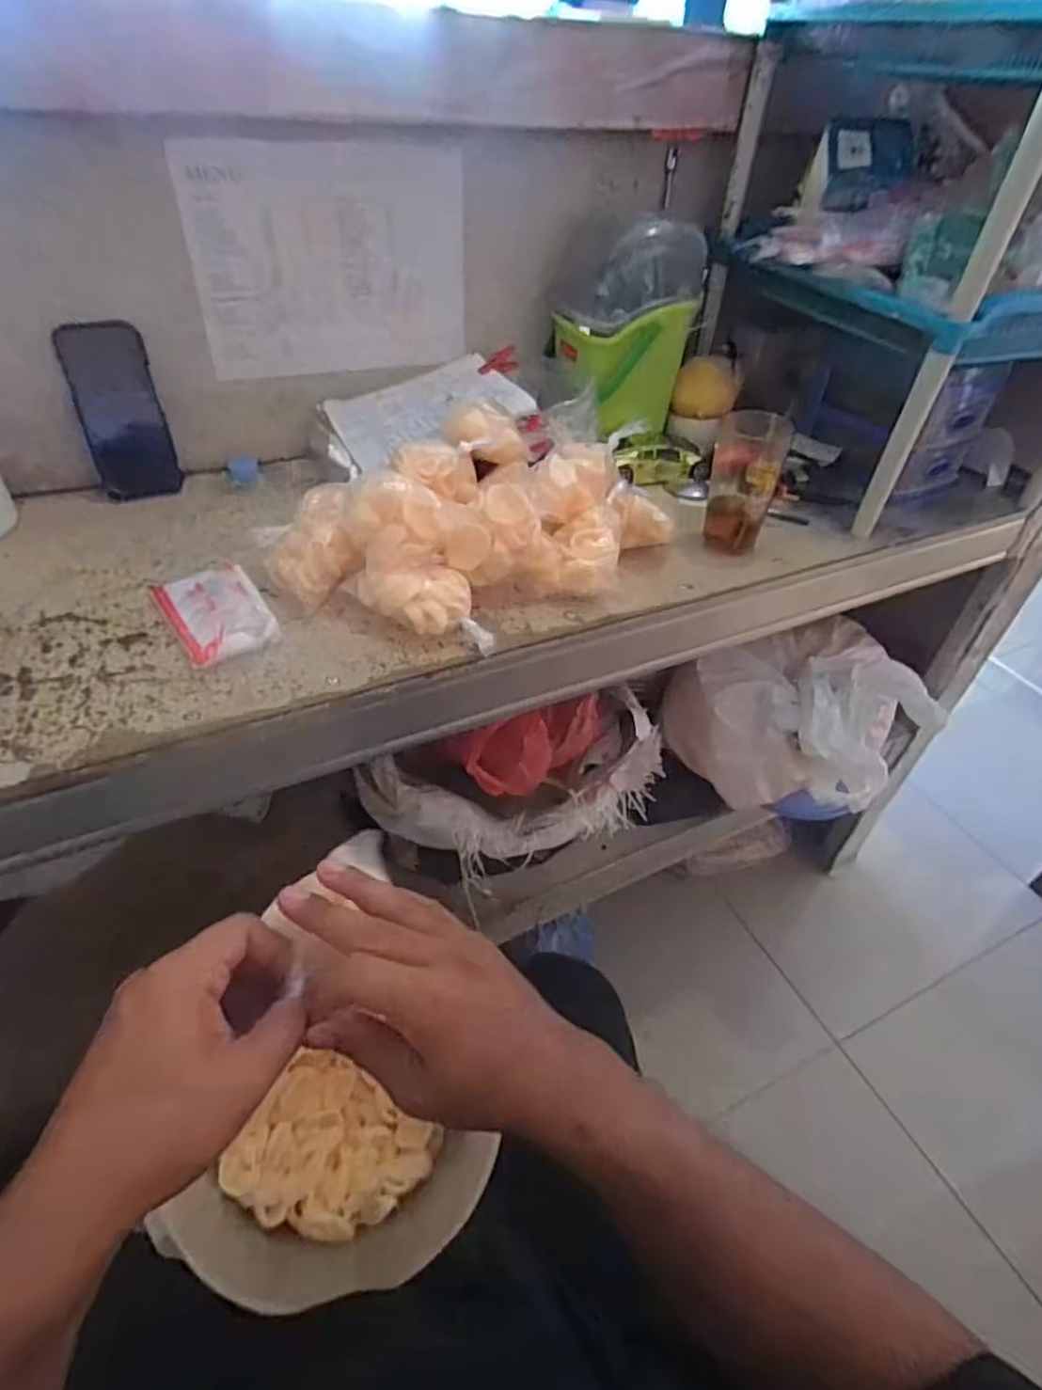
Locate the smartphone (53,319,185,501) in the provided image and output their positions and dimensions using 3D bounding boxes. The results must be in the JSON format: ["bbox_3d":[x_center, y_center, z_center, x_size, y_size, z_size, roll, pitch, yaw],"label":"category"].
[{"bbox_3d":[-0.408,-0.287,0.699,0.077,0.162,0.016,-16,29,-20],"label":"smartphone"}]

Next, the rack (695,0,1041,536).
[{"bbox_3d":[0.448,-0.481,0.752,0.344,0.400,0.395,-16,46,-21],"label":"rack"}]

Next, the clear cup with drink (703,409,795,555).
[{"bbox_3d":[0.224,-0.215,0.697,0.065,0.124,0.058,17,44,14],"label":"clear cup with drink"}]

